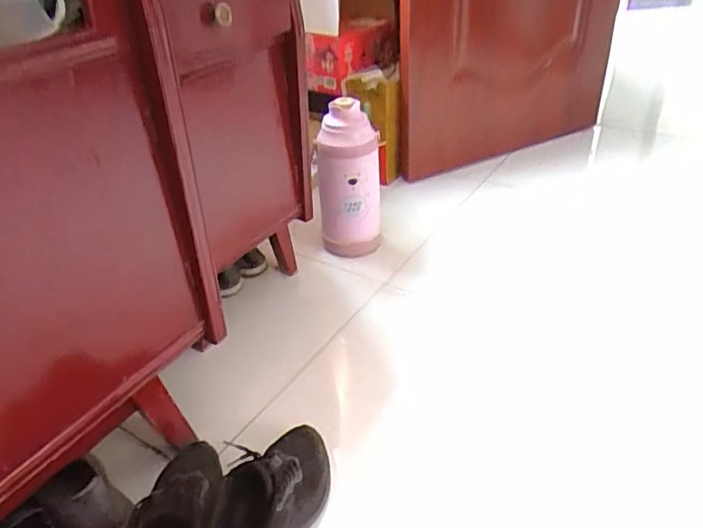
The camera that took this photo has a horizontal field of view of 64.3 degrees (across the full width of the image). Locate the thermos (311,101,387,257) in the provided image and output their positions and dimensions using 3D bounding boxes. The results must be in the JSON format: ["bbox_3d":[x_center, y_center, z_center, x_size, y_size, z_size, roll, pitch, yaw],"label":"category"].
[{"bbox_3d":[-0.003,-0.175,1.311,0.139,0.376,0.125,-9,35,-7],"label":"thermos"}]

